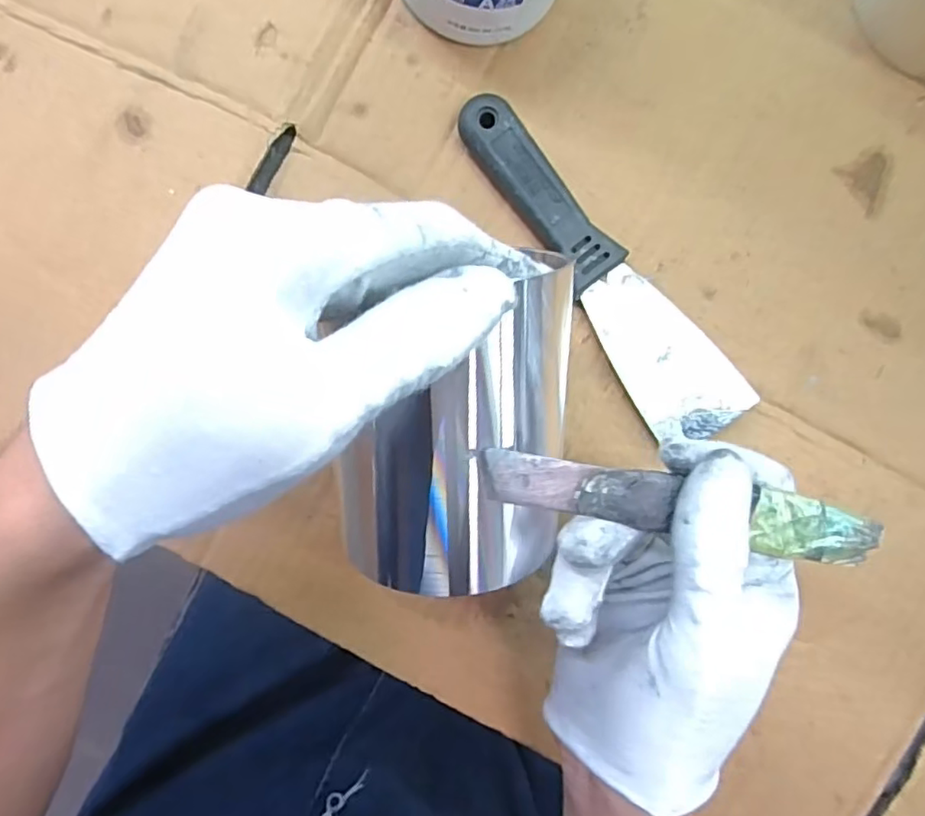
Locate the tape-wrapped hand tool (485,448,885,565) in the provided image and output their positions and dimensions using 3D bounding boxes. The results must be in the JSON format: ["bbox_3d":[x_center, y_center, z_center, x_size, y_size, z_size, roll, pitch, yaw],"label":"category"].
[{"bbox_3d":[0.074,0.033,0.200,0.140,0.004,0.020,11,92,-9],"label":"tape-wrapped hand tool"}]

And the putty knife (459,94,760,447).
[{"bbox_3d":[0.059,-0.060,0.282,0.044,0.015,0.185,-41,91,-1],"label":"putty knife"}]

